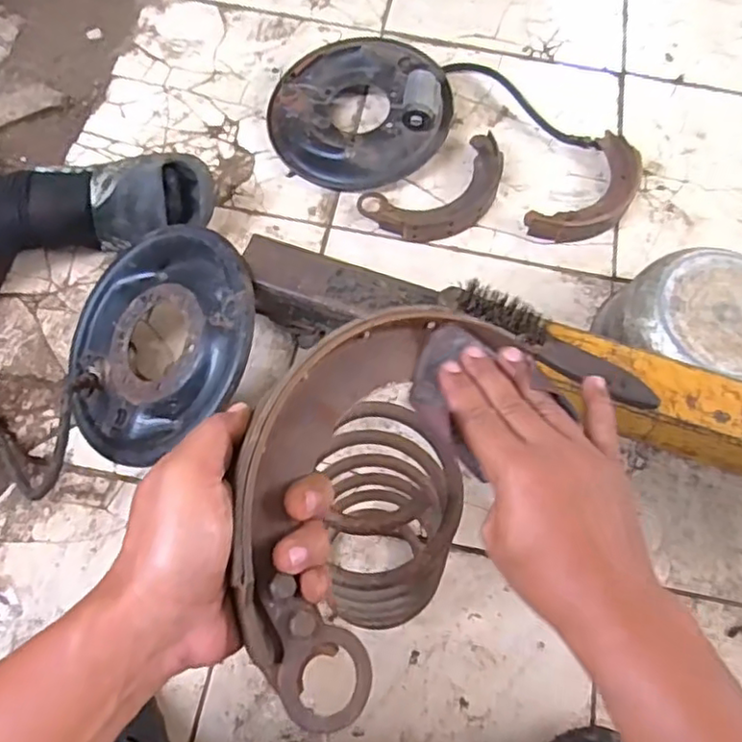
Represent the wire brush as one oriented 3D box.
[{"bbox_3d":[0.176,-0.027,0.640,0.232,0.034,0.033,30,68,11],"label":"wire brush"}]

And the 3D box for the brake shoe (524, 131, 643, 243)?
[{"bbox_3d":[0.323,-0.254,0.930,0.098,0.029,0.220,41,72,14],"label":"brake shoe"}]

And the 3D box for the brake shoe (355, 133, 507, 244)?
[{"bbox_3d":[0.104,-0.255,0.923,0.224,0.031,0.121,-31,72,-14],"label":"brake shoe"}]

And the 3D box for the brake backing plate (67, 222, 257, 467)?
[{"bbox_3d":[-0.241,-0.039,0.734,0.270,0.040,0.244,-37,65,17],"label":"brake backing plate"}]

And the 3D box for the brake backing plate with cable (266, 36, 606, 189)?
[{"bbox_3d":[0.083,-0.411,0.968,0.473,0.083,0.247,-11,68,-6],"label":"brake backing plate with cable"}]

